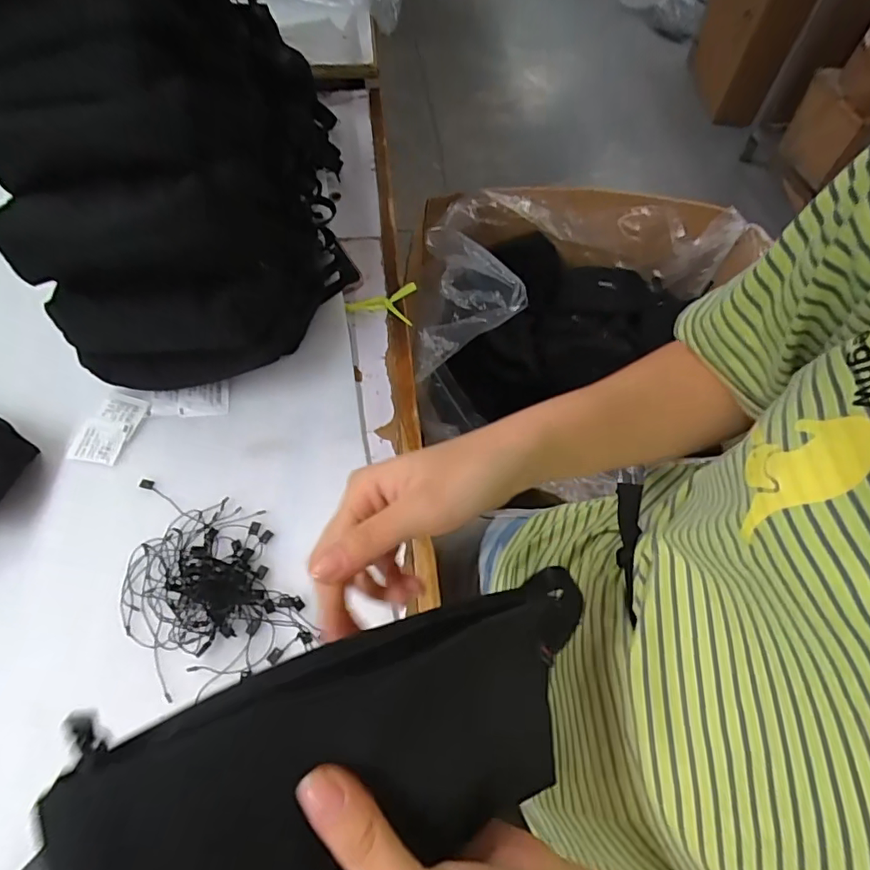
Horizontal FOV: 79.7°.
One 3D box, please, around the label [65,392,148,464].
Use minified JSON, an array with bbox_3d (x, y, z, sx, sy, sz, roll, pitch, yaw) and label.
[{"bbox_3d":[-0.284,-0.006,0.453,0.048,0.004,0.065,13,63,7],"label":"label"}]

